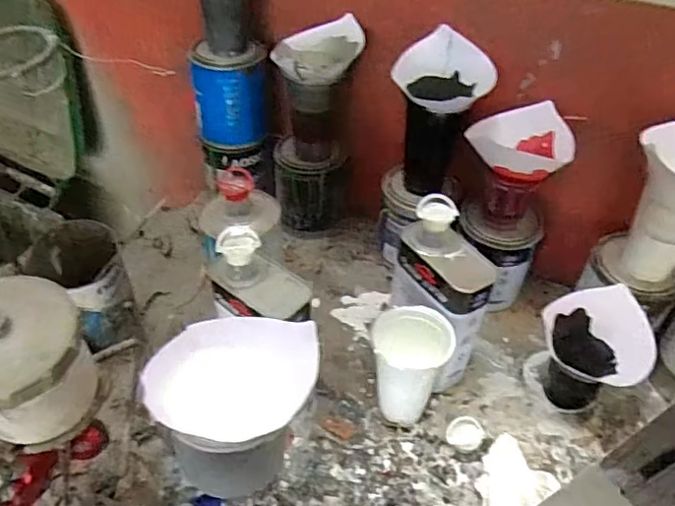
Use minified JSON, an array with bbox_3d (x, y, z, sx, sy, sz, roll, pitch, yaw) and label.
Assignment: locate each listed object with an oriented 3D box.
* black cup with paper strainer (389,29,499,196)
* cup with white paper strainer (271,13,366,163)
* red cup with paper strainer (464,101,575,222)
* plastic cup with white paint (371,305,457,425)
[{"bbox_3d":[0.125,-0.173,0.732,0.105,0.181,0.089,-20,49,-19],"label":"black cup with paper strainer"},{"bbox_3d":[-0.025,-0.202,0.775,0.110,0.184,0.099,0,45,-1],"label":"cup with white paper strainer"},{"bbox_3d":[0.218,-0.108,0.705,0.118,0.119,0.091,23,49,20],"label":"red cup with paper strainer"},{"bbox_3d":[0.079,0.128,0.643,0.082,0.147,0.068,-2,45,-3],"label":"plastic cup with white paint"}]

